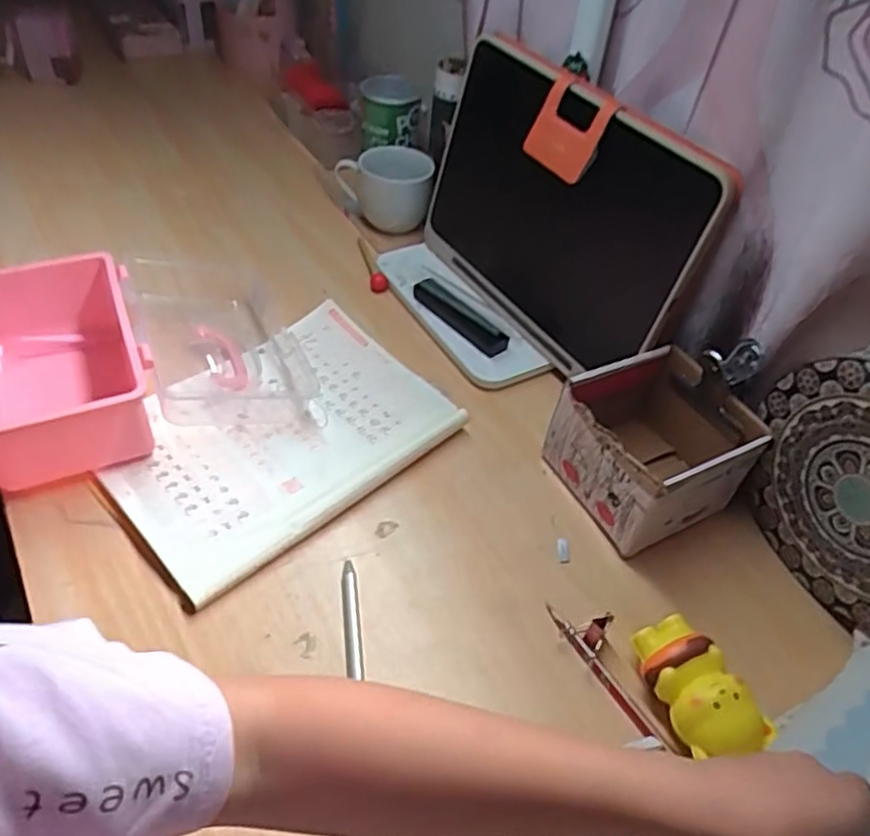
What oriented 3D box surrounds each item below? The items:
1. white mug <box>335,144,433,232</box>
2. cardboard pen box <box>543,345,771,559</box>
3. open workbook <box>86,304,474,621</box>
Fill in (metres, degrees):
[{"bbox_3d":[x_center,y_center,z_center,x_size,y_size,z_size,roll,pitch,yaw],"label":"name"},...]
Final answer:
[{"bbox_3d":[-0.056,-0.252,0.774,0.098,0.080,0.074,-4,46,-11],"label":"white mug"},{"bbox_3d":[0.163,0.021,0.525,0.122,0.083,0.116,-18,50,-23],"label":"cardboard pen box"},{"bbox_3d":[-0.120,0.007,0.537,0.252,0.020,0.178,-32,58,-32],"label":"open workbook"}]

